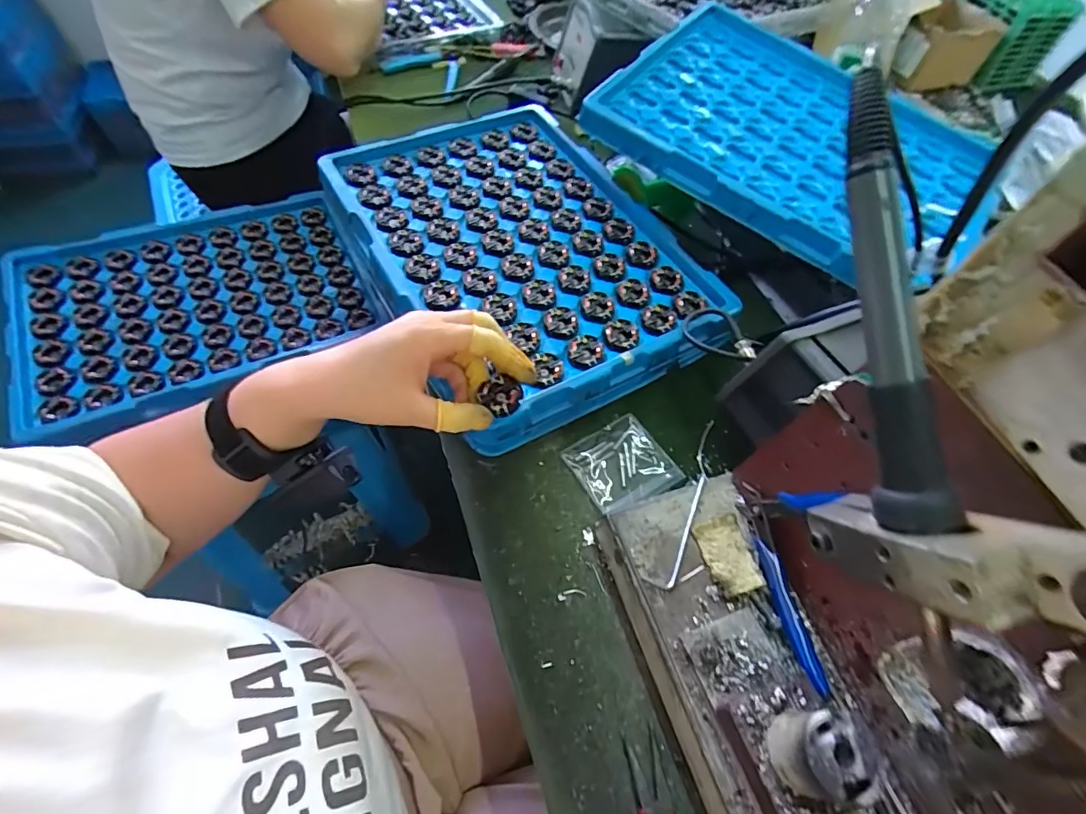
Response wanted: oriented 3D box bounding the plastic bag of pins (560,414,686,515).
[{"bbox_3d":[0.067,0.048,0.410,0.077,0.004,0.073,-29,65,-20],"label":"plastic bag of pins"}]

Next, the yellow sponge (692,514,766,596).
[{"bbox_3d":[0.122,0.097,0.323,0.032,0.010,0.048,-11,60,-11],"label":"yellow sponge"}]

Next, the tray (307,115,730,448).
[{"bbox_3d":[-0.026,-0.157,0.496,0.266,0.056,0.375,-25,64,-18],"label":"tray"}]

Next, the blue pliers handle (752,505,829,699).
[{"bbox_3d":[0.151,0.118,0.307,0.011,0.016,0.107,-7,59,-9],"label":"blue pliers handle"}]

